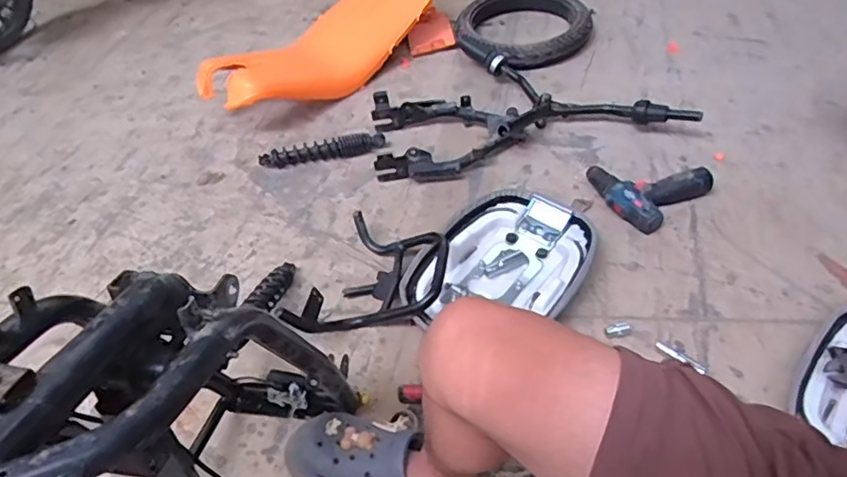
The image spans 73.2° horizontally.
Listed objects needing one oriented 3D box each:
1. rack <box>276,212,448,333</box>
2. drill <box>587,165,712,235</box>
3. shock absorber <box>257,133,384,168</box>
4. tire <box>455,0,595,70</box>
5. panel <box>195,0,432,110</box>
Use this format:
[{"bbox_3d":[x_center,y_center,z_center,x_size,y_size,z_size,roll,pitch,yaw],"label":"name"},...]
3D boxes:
[{"bbox_3d":[-0.073,0.066,1.006,0.215,0.125,0.277,9,49,15],"label":"rack"},{"bbox_3d":[0.445,-0.109,1.140,0.185,0.056,0.180,-29,51,-19],"label":"drill"},{"bbox_3d":[-0.235,-0.201,1.327,0.293,0.044,0.043,-10,47,-2],"label":"shock absorber"},{"bbox_3d":[0.281,-0.595,1.587,0.373,0.076,0.402,-3,47,4],"label":"tire"},{"bbox_3d":[-0.265,-0.513,1.523,0.265,0.180,0.656,33,59,31],"label":"panel"}]

